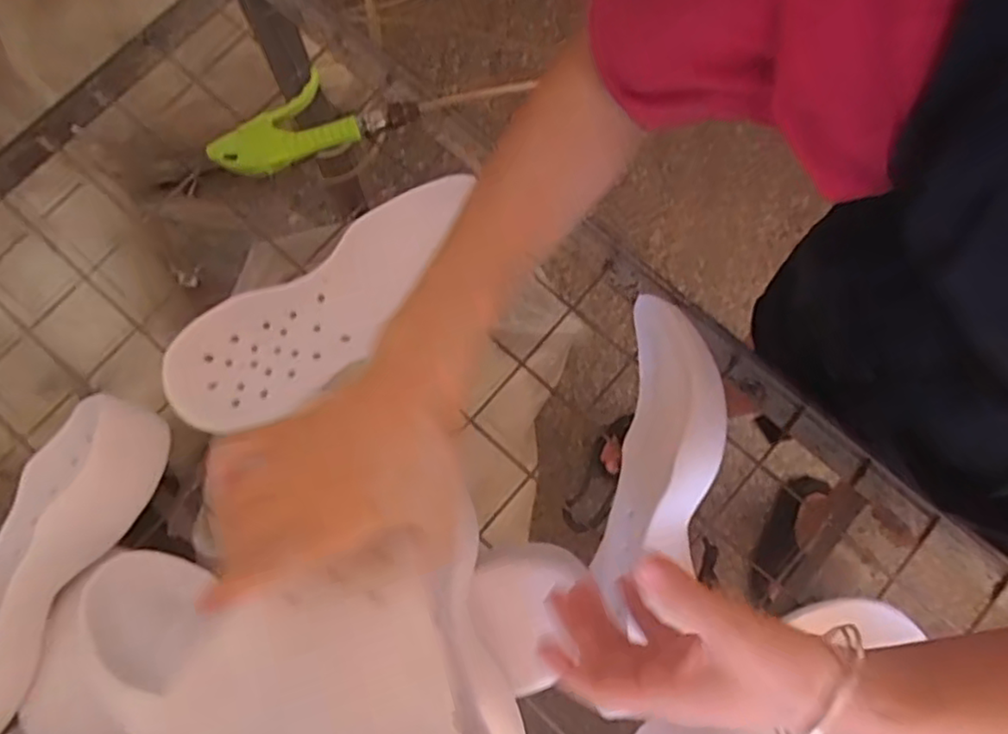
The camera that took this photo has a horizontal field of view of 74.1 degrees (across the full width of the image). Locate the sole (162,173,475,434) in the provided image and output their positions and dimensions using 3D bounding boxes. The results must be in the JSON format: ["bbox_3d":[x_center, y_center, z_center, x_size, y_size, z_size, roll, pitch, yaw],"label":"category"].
[{"bbox_3d":[-0.136,-0.050,0.540,0.277,0.022,0.097,-34,80,-8],"label":"sole"}]

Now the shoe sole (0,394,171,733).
[{"bbox_3d":[-0.352,0.158,0.479,0.100,0.059,0.294,26,78,5],"label":"shoe sole"}]

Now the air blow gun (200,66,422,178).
[{"bbox_3d":[-0.173,-0.220,0.597,0.182,0.029,0.059,-22,78,-5],"label":"air blow gun"}]

